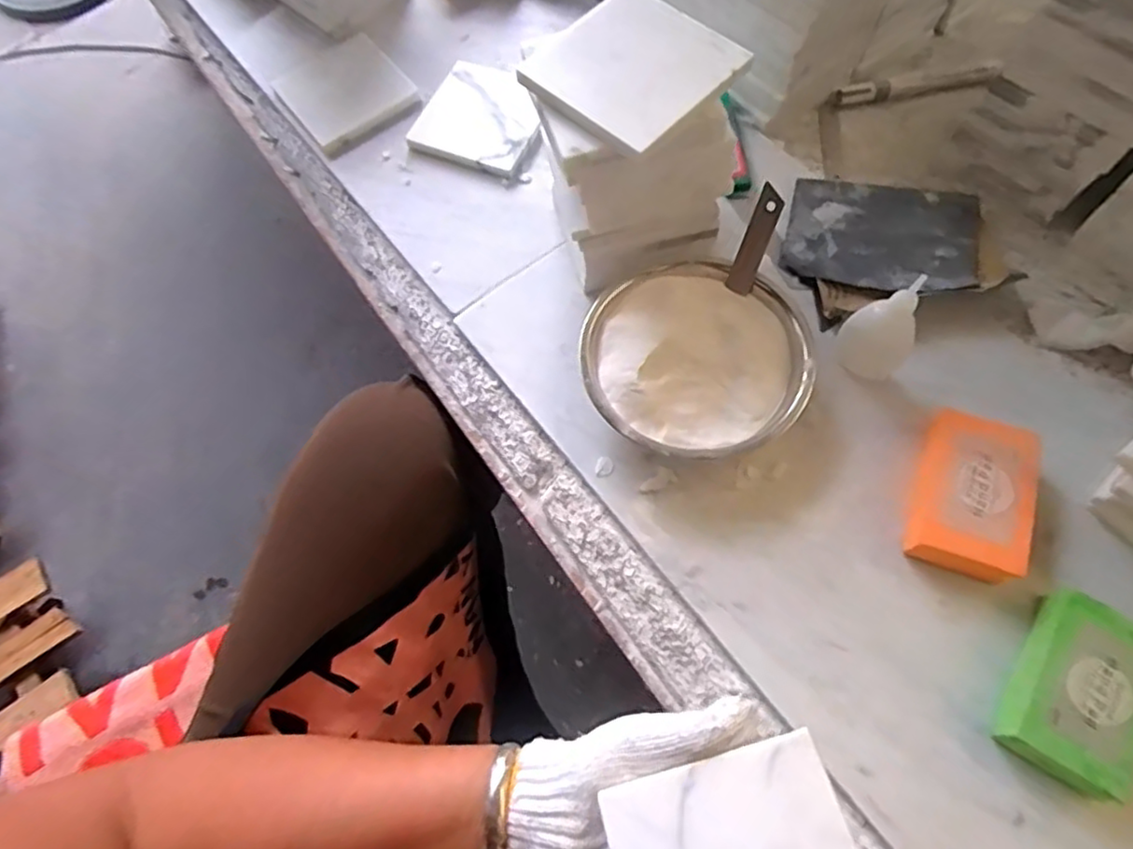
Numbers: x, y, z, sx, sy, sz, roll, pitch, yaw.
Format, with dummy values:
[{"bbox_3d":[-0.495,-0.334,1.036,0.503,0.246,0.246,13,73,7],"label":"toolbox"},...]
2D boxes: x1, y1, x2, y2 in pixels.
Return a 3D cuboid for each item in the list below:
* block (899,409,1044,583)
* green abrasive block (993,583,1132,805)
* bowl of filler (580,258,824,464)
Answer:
[{"bbox_3d":[0.254,0.044,0.421,0.057,0.035,0.105,20,72,10],"label":"block"},{"bbox_3d":[0.287,0.151,0.376,0.062,0.031,0.099,35,75,14],"label":"green abrasive block"},{"bbox_3d":[0.087,-0.043,0.462,0.150,0.036,0.143,0,66,0],"label":"bowl of filler"}]

